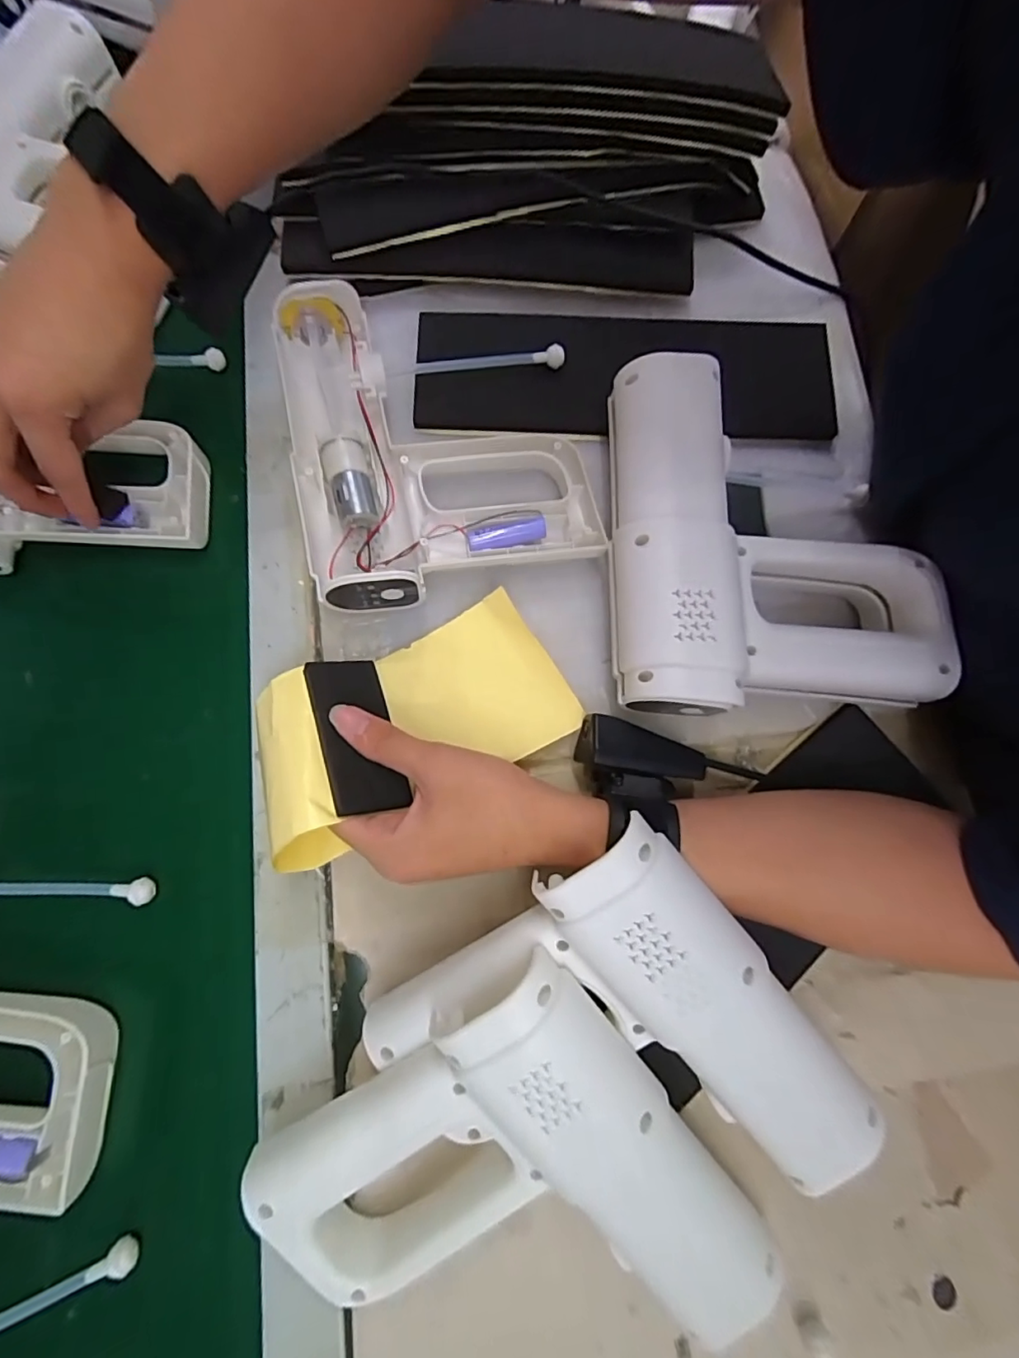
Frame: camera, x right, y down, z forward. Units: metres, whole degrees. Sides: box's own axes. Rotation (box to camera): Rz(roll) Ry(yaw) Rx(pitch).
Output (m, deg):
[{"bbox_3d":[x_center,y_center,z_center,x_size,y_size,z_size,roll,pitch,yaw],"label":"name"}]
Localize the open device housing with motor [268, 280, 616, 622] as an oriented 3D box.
[{"bbox_3d":[-0.047,-0.162,0.353,0.192,0.044,0.214,-17,78,-4],"label":"open device housing with motor"}]

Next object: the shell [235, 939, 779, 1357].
[{"bbox_3d":[0.002,0.254,0.270,0.179,0.045,0.200,-34,98,6],"label":"shell"}]

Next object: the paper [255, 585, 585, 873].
[{"bbox_3d":[-0.056,0.021,0.312,0.178,0.026,0.102,-24,67,-19],"label":"paper"}]

